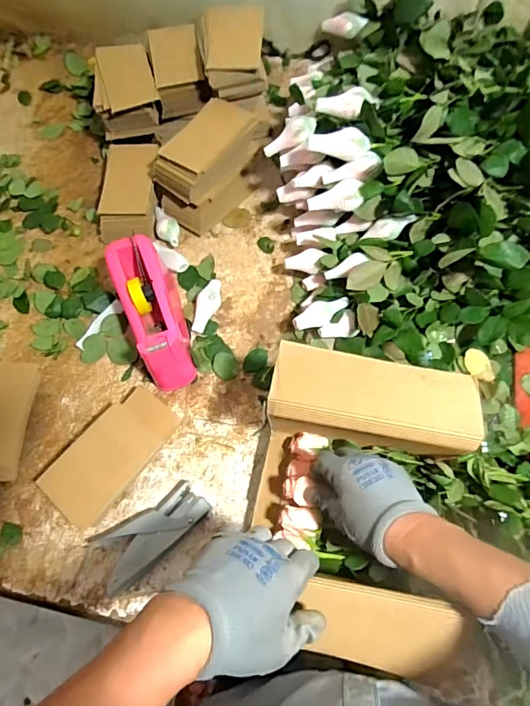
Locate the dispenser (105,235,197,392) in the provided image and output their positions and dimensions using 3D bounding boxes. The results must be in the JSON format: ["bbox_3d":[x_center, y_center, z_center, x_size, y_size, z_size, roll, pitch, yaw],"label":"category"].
[{"bbox_3d":[-0.149,-0.052,0.624,0.074,0.103,0.201,-23,69,-8],"label":"dispenser"}]

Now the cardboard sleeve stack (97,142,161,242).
[{"bbox_3d":[-0.220,-0.261,0.726,0.087,0.072,0.157,2,68,2],"label":"cardboard sleeve stack"}]

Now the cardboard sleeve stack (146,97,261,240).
[{"bbox_3d":[-0.091,-0.299,0.715,0.091,0.124,0.175,38,74,15],"label":"cardboard sleeve stack"}]

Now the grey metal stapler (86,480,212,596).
[{"bbox_3d":[-0.139,0.223,0.554,0.143,0.030,0.072,-31,71,-11],"label":"grey metal stapler"}]

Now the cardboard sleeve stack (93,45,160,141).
[{"bbox_3d":[-0.239,-0.447,0.758,0.104,0.070,0.138,-17,69,-4],"label":"cardboard sleeve stack"}]

